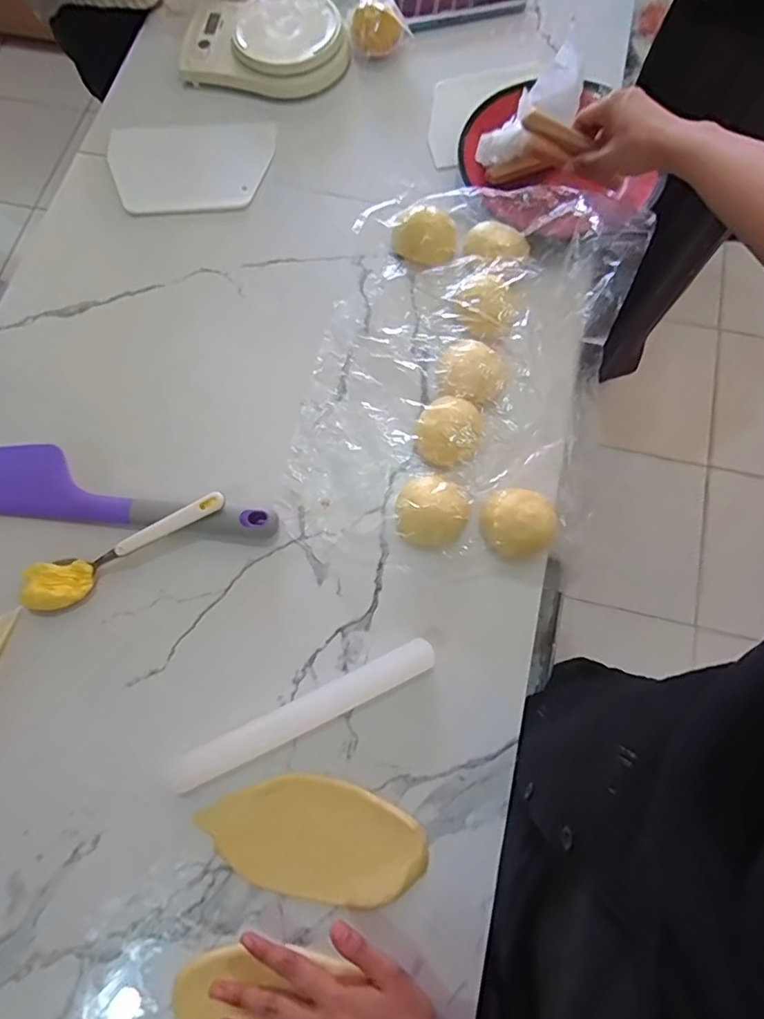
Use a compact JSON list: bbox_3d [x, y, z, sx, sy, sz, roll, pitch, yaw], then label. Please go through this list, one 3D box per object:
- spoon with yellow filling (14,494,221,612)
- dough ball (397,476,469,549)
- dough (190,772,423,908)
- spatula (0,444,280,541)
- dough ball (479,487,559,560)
[{"bbox_3d":[-0.225,0.031,0.482,0.185,0.022,0.040,-31,76,-8],"label":"spoon with yellow filling"},{"bbox_3d":[0.043,0.004,0.485,0.059,0.039,0.057,0,74,1],"label":"dough ball"},{"bbox_3d":[-0.053,0.254,0.430,0.169,0.007,0.080,5,74,3],"label":"dough"},{"bbox_3d":[-0.255,-0.021,0.503,0.322,0.024,0.066,6,74,3],"label":"spatula"},{"bbox_3d":[0.117,0.012,0.483,0.063,0.034,0.058,0,74,1],"label":"dough ball"}]

